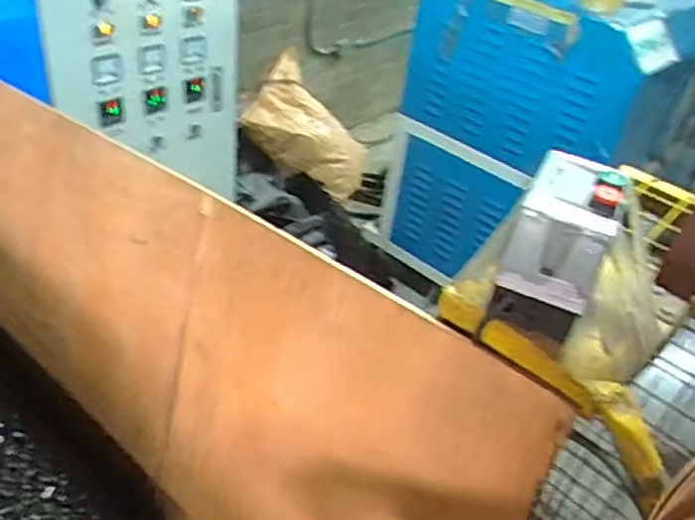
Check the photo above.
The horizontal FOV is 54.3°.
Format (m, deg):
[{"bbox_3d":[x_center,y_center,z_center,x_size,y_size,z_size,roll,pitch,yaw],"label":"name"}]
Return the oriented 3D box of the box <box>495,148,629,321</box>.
[{"bbox_3d":[0.213,-0.035,0.662,0.082,0.089,0.140,20,38,15],"label":"box"}]

